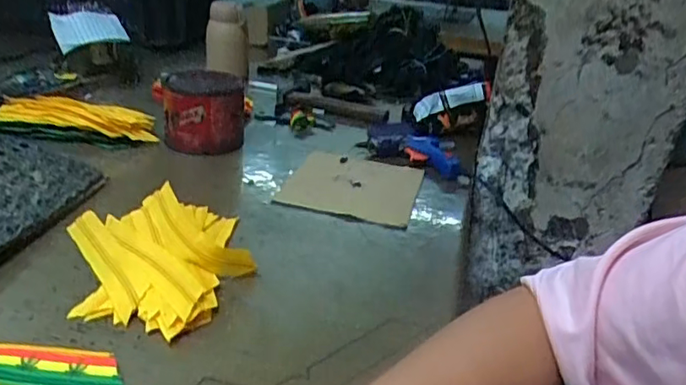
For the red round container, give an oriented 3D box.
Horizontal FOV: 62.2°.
[{"bbox_3d":[-0.186,-0.112,0.770,0.103,0.099,0.113,1,26,-12],"label":"red round container"}]

